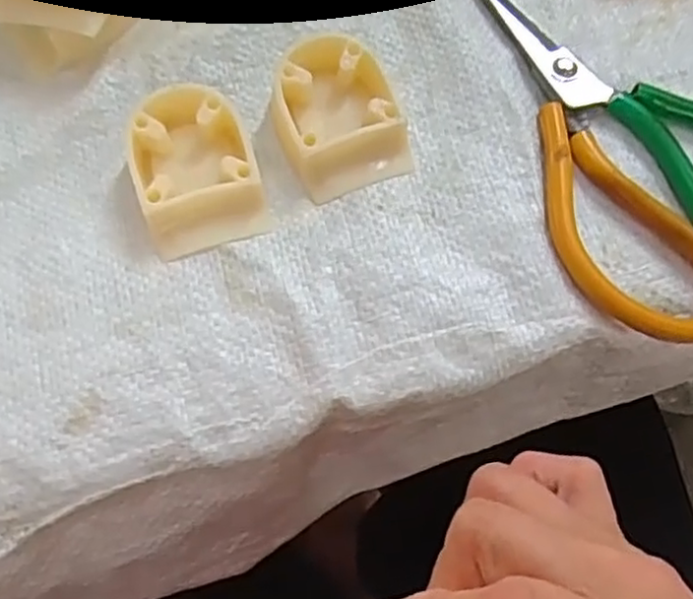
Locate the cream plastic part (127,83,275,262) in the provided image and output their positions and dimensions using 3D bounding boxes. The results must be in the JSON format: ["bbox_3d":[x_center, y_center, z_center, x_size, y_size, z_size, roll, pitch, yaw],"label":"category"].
[{"bbox_3d":[-0.058,-0.051,0.265,0.043,0.023,0.057,-18,70,-7],"label":"cream plastic part"}]

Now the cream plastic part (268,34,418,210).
[{"bbox_3d":[-0.003,-0.074,0.274,0.051,0.022,0.056,-18,70,-7],"label":"cream plastic part"}]

